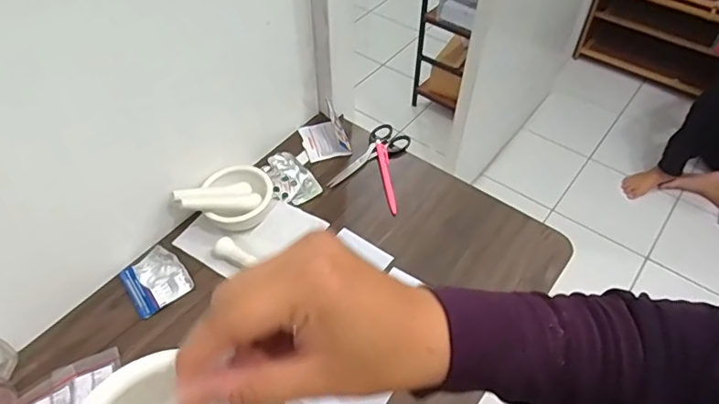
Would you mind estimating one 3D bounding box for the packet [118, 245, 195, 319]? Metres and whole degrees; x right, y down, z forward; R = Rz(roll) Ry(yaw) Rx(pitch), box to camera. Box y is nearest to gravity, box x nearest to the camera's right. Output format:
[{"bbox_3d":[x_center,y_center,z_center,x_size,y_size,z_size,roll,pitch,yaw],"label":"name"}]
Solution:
[{"bbox_3d":[-0.261,0.096,0.659,0.071,0.020,0.083,-32,57,-24],"label":"packet"}]

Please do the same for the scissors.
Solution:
[{"bbox_3d":[0.014,-0.072,0.791,0.064,0.014,0.156,31,56,23],"label":"scissors"}]

